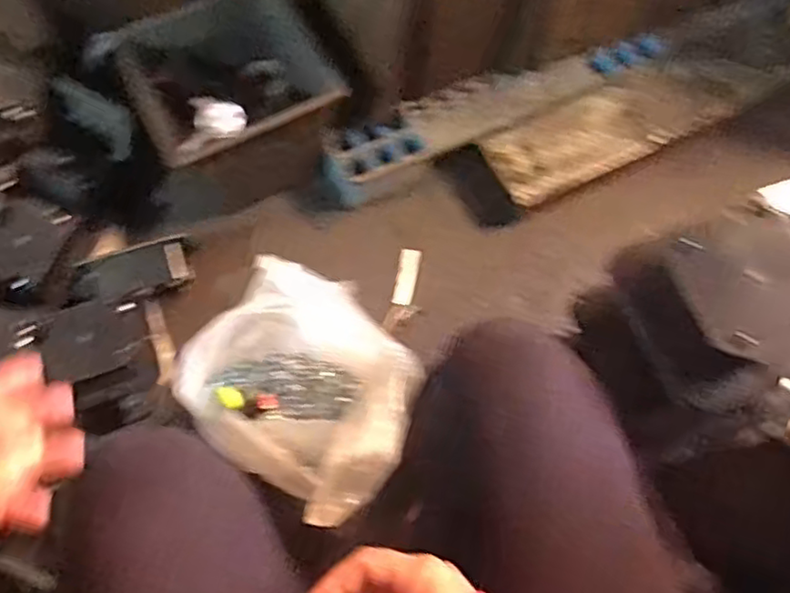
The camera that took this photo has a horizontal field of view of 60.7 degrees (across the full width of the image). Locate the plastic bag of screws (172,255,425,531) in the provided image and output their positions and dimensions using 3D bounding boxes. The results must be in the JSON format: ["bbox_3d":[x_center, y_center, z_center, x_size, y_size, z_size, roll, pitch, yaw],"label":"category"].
[{"bbox_3d":[-0.076,0.083,0.580,0.186,0.100,0.165,28,71,8],"label":"plastic bag of screws"}]

